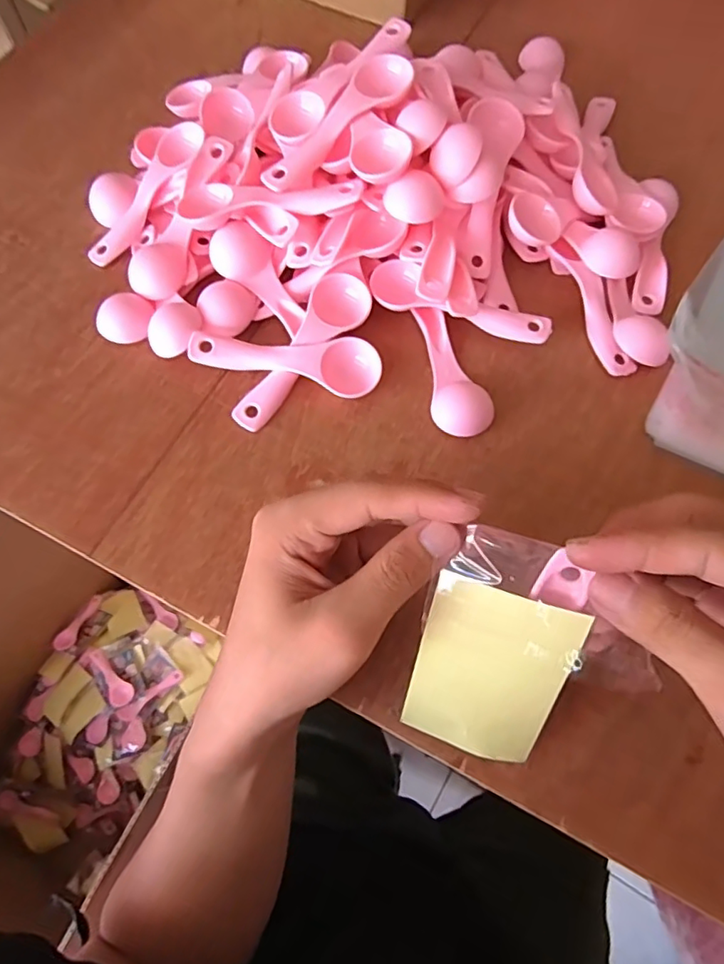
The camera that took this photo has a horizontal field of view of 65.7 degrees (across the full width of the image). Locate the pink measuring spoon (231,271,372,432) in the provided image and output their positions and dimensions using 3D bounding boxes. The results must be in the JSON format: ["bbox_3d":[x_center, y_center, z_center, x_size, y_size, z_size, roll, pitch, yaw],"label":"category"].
[{"bbox_3d":[-0.034,-0.079,0.347,0.034,0.025,0.115,29,70,11],"label":"pink measuring spoon"}]

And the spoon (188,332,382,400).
[{"bbox_3d":[-0.046,-0.073,0.346,0.114,0.021,0.033,5,67,1],"label":"spoon"}]

